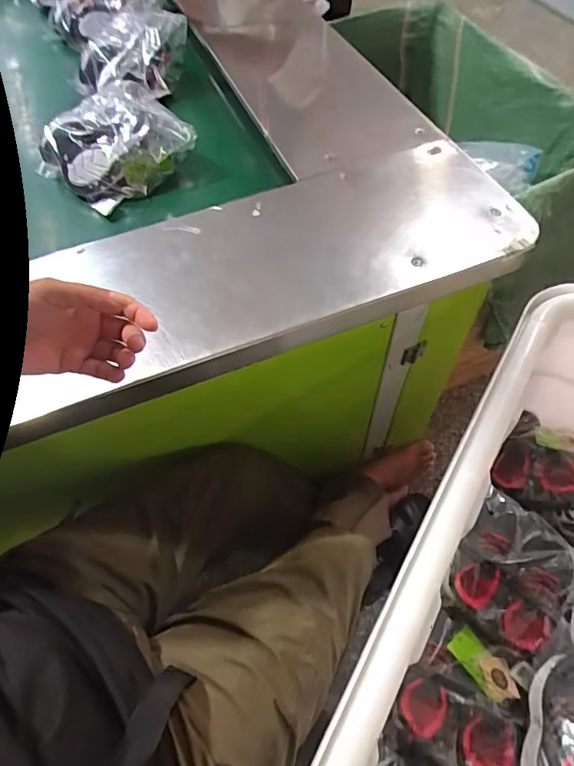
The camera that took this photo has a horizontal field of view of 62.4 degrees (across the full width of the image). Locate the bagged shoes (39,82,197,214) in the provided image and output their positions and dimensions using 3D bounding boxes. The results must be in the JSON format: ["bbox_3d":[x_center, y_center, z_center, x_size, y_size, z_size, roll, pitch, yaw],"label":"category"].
[{"bbox_3d":[-0.263,-0.360,0.711,0.172,0.089,0.182,-38,64,-18],"label":"bagged shoes"}]

